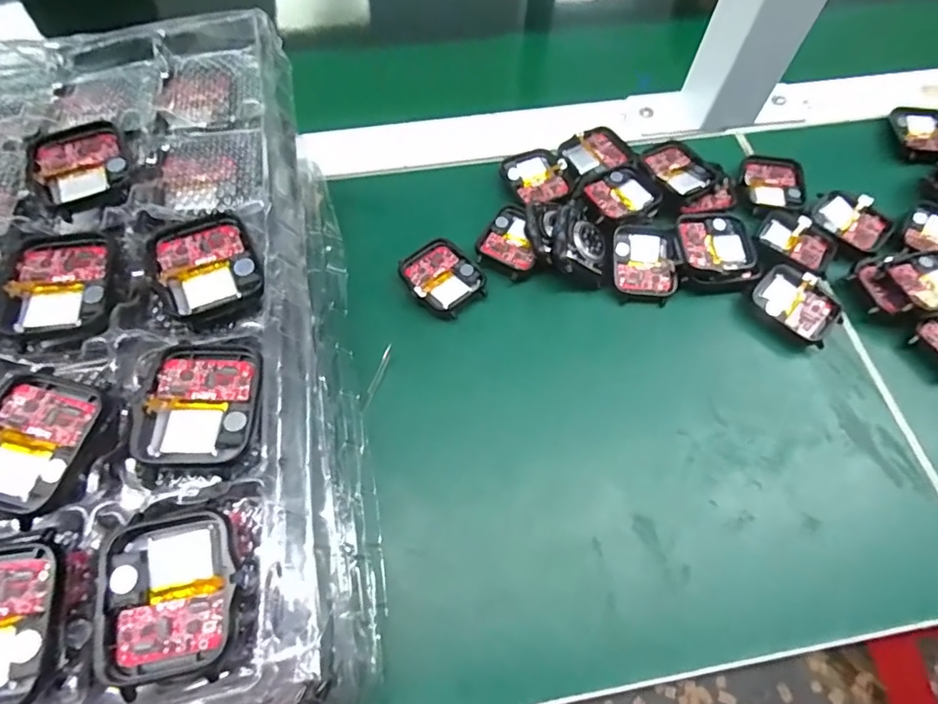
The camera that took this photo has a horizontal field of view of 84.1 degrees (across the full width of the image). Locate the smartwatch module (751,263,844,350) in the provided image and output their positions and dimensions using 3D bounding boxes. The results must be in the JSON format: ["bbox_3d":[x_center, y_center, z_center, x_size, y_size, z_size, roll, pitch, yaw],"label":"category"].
[{"bbox_3d":[0.182,-0.026,0.288,0.045,0.011,0.037,40,69,18],"label":"smartwatch module"}]

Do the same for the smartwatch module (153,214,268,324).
[{"bbox_3d":[-0.101,-0.033,0.201,0.035,0.008,0.044,-25,66,-12],"label":"smartwatch module"}]

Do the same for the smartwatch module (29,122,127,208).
[{"bbox_3d":[-0.163,-0.079,0.218,0.034,0.006,0.043,-28,66,-14],"label":"smartwatch module"}]

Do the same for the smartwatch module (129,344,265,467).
[{"bbox_3d":[-0.090,0.017,0.177,0.036,0.008,0.043,2,63,1],"label":"smartwatch module"}]

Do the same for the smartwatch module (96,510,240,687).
[{"bbox_3d":[-0.087,0.071,0.152,0.036,0.007,0.044,-9,63,-5],"label":"smartwatch module"}]

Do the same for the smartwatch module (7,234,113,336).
[{"bbox_3d":[-0.151,-0.024,0.192,0.036,0.005,0.043,-15,64,-8],"label":"smartwatch module"}]

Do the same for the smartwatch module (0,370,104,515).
[{"bbox_3d":[-0.142,0.029,0.169,0.037,0.006,0.043,17,64,8],"label":"smartwatch module"}]

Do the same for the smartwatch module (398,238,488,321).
[{"bbox_3d":[-0.015,-0.040,0.296,0.039,0.013,0.044,-40,70,-18],"label":"smartwatch module"}]

